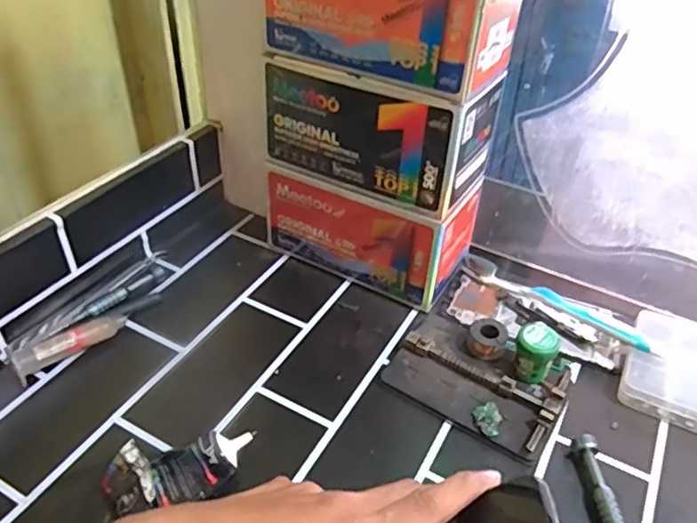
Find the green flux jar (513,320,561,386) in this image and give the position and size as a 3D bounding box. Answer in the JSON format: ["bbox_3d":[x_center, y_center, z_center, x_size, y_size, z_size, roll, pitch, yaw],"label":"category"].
[{"bbox_3d":[0.144,0.072,0.461,0.030,0.042,0.030,1,40,-1],"label":"green flux jar"}]

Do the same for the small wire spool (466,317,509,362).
[{"bbox_3d":[0.113,0.064,0.484,0.030,0.026,0.026,18,43,17],"label":"small wire spool"}]

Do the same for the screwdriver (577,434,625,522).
[{"bbox_3d":[0.168,0.164,0.383,0.015,0.018,0.108,1,40,-2],"label":"screwdriver"}]

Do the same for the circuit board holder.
[{"bbox_3d":[0.102,0.088,0.465,0.128,0.020,0.095,26,46,25],"label":"circuit board holder"}]

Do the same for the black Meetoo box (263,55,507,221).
[{"bbox_3d":[0.024,-0.116,0.494,0.178,0.092,0.080,21,43,21],"label":"black Meetoo box"}]

